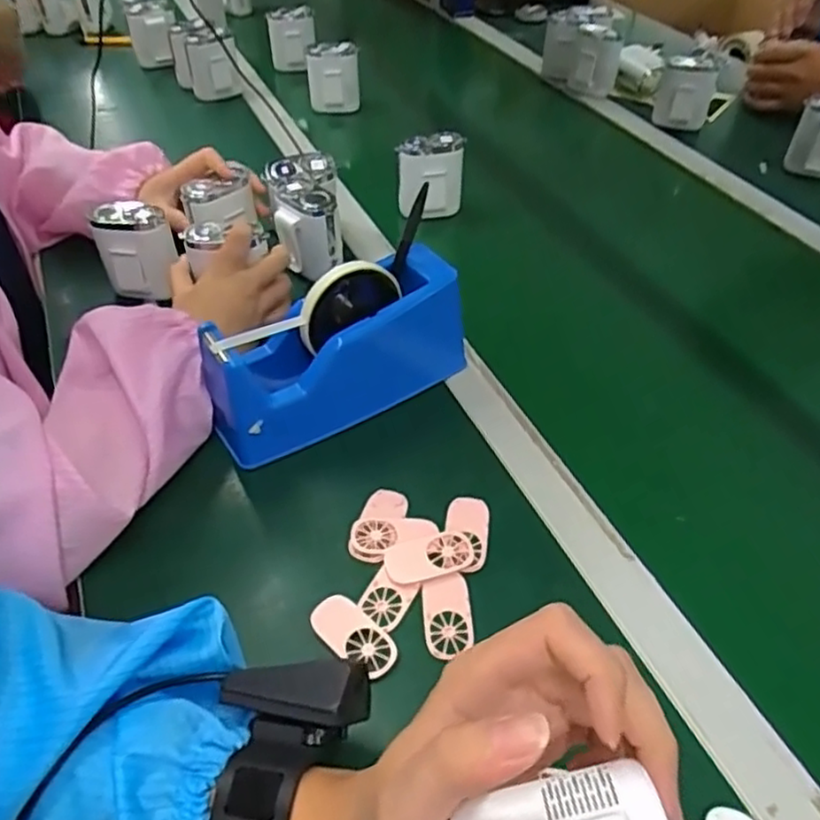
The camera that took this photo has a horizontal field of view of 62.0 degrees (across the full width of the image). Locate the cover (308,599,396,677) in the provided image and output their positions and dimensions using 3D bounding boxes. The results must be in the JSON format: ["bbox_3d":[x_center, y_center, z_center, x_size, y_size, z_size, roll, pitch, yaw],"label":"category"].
[{"bbox_3d":[-0.033,0.134,0.407,0.057,0.006,0.026,29,52,26],"label":"cover"}]

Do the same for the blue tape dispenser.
[{"bbox_3d":[-0.054,-0.043,0.521,0.206,0.109,0.065,-24,50,-22],"label":"blue tape dispenser"}]

